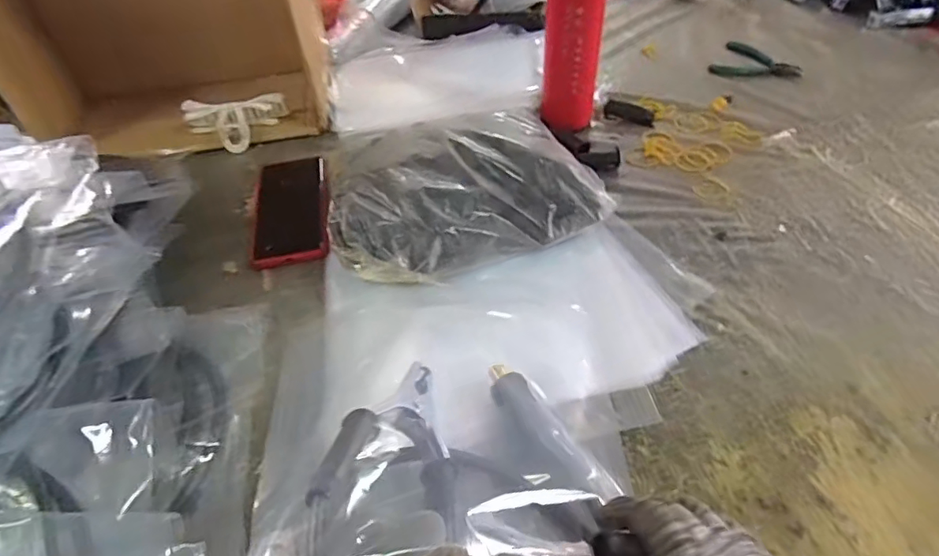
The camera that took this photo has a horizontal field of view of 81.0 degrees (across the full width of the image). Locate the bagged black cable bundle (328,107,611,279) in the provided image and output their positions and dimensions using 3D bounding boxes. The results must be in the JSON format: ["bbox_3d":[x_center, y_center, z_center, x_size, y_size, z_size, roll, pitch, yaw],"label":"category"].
[{"bbox_3d":[-0.015,-0.098,0.563,0.254,0.076,0.209,-16,48,-12],"label":"bagged black cable bundle"}]

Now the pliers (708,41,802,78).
[{"bbox_3d":[0.408,-0.304,0.775,0.112,0.008,0.109,24,53,23],"label":"pliers"}]

